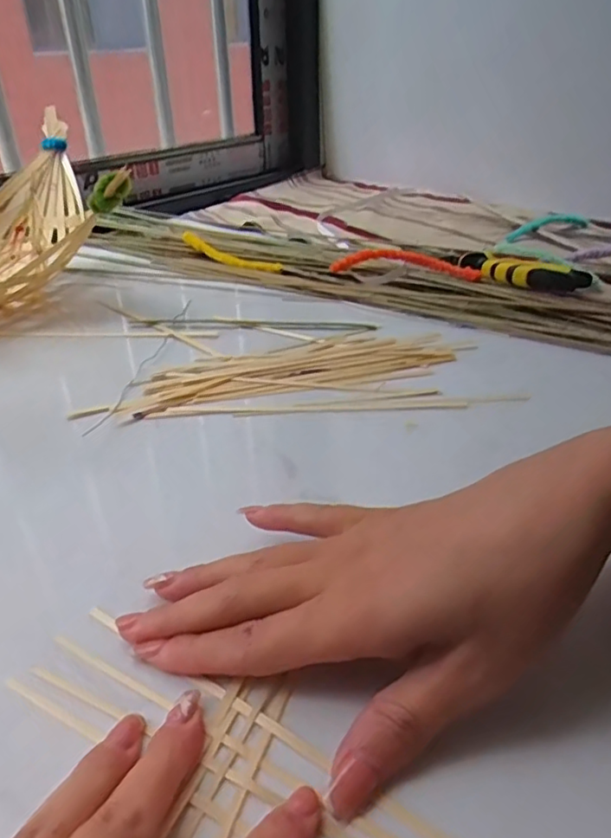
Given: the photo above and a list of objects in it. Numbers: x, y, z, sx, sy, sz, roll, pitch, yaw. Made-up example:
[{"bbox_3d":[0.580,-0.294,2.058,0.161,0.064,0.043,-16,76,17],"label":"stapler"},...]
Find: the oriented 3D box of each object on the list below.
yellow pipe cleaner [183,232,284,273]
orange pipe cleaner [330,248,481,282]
[{"bbox_3d":[-0.072,-0.150,0.557,0.113,0.020,0.017,21,39,28],"label":"yellow pipe cleaner"},{"bbox_3d":[0.082,-0.123,0.501,0.120,0.026,0.017,11,35,17],"label":"orange pipe cleaner"}]

